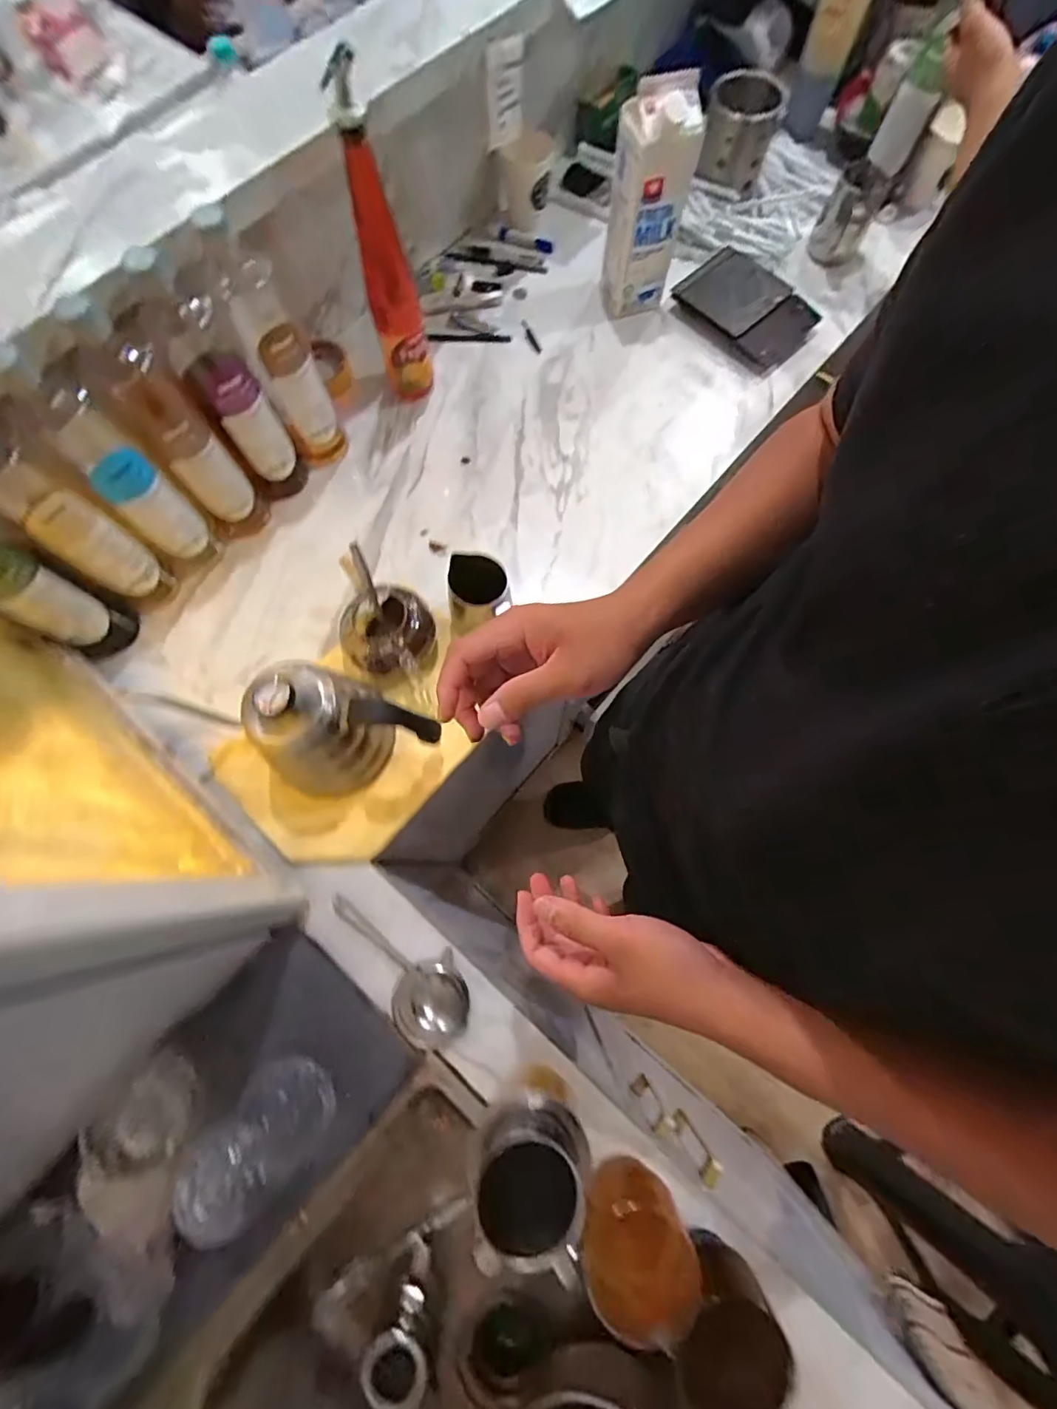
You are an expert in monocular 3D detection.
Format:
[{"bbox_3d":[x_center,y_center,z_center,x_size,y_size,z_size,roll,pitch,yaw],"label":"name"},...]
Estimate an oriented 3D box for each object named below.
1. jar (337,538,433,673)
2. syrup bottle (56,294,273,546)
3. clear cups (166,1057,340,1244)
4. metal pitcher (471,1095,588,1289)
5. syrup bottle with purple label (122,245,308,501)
[{"bbox_3d":[-0.158,-0.090,0.575,0.095,0.097,0.099,0,73,0],"label":"jar"},{"bbox_3d":[-0.360,-0.279,0.550,0.062,0.251,0.057,-38,77,-10],"label":"syrup bottle"},{"bbox_3d":[-0.215,0.357,0.433,0.067,0.140,0.076,23,75,7],"label":"clear cups"},{"bbox_3d":[0.001,0.343,0.384,0.080,0.066,0.079,12,74,4],"label":"metal pitcher"},{"bbox_3d":[-0.308,-0.323,0.560,0.064,0.253,0.052,-31,76,-9],"label":"syrup bottle with purple label"}]

